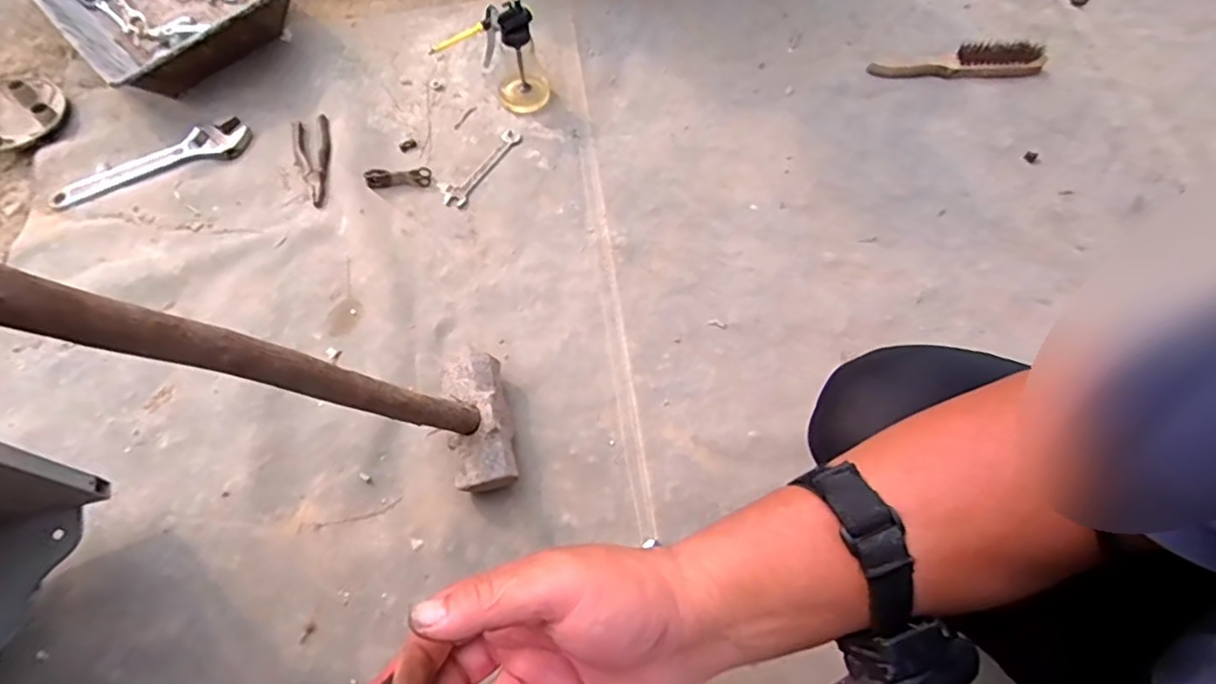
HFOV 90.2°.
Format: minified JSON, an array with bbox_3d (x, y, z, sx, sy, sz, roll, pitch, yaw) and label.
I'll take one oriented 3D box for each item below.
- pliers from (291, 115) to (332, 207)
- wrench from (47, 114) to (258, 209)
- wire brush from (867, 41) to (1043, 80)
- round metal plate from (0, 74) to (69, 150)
[{"bbox_3d":[-0.436,-0.266,0.894,0.055,0.009,0.163,-10,65,-5],"label":"pliers"},{"bbox_3d":[-0.682,-0.271,0.907,0.283,0.015,0.066,-20,67,-9],"label":"wrench"},{"bbox_3d":[0.535,-0.427,0.933,0.237,0.048,0.037,2,64,18],"label":"wire brush"},{"bbox_3d":[-0.937,-0.362,0.945,0.153,0.037,0.153,0,65,0],"label":"round metal plate"}]

